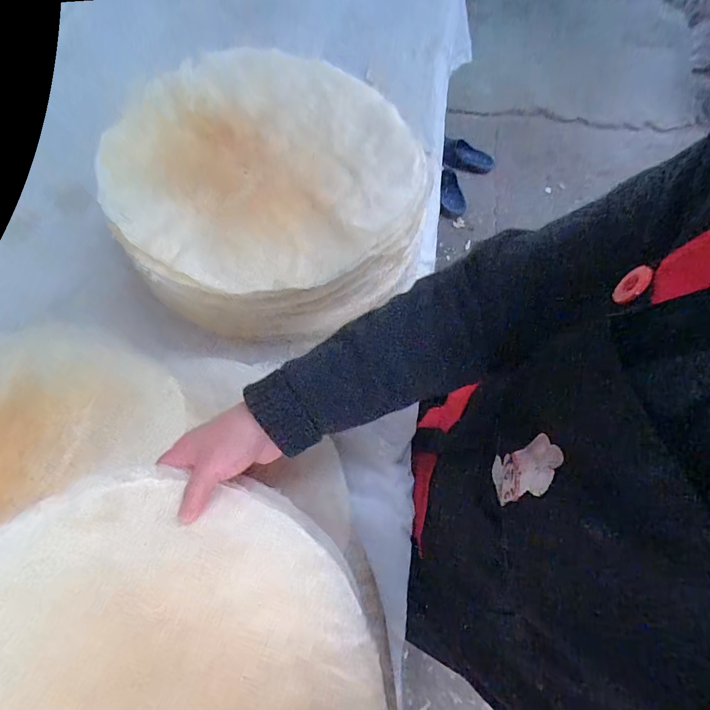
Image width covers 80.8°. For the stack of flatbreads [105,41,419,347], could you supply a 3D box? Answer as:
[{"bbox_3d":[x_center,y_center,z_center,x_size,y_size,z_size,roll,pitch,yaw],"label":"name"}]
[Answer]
[{"bbox_3d":[-0.100,-0.201,0.515,0.350,0.123,0.357,-12,64,-5],"label":"stack of flatbreads"}]

